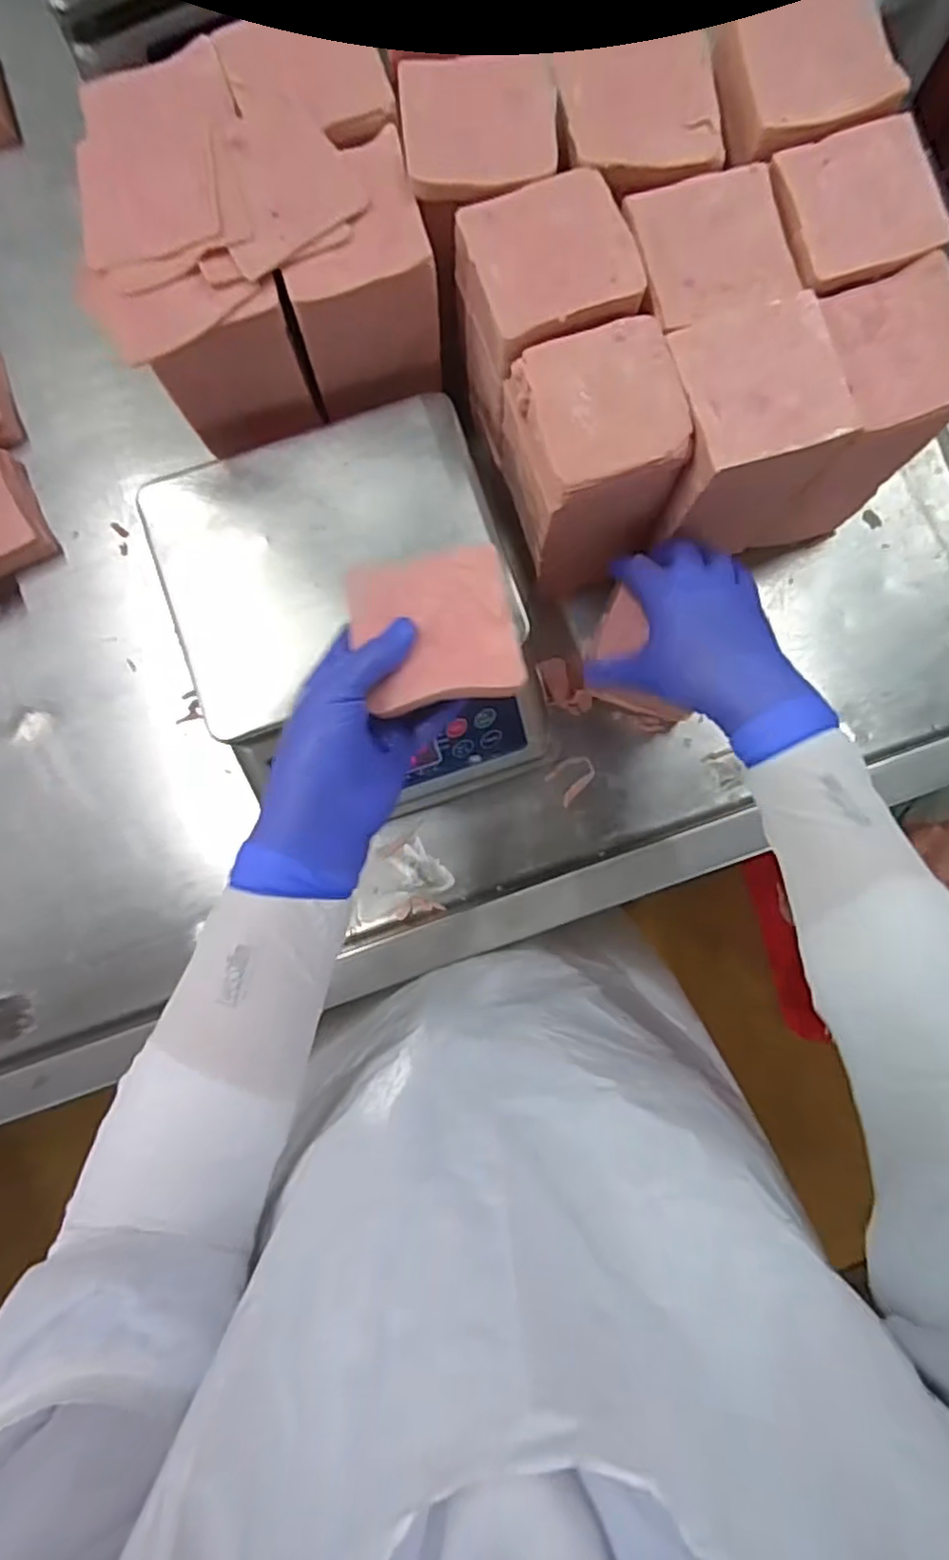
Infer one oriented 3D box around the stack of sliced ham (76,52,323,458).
[{"bbox_3d":[-0.182,-0.332,0.459,0.109,0.153,0.170,-13,87,0],"label":"stack of sliced ham"}]

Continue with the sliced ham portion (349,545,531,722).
[{"bbox_3d":[-0.023,-0.085,0.384,0.087,0.013,0.086,-8,85,1],"label":"sliced ham portion"}]

